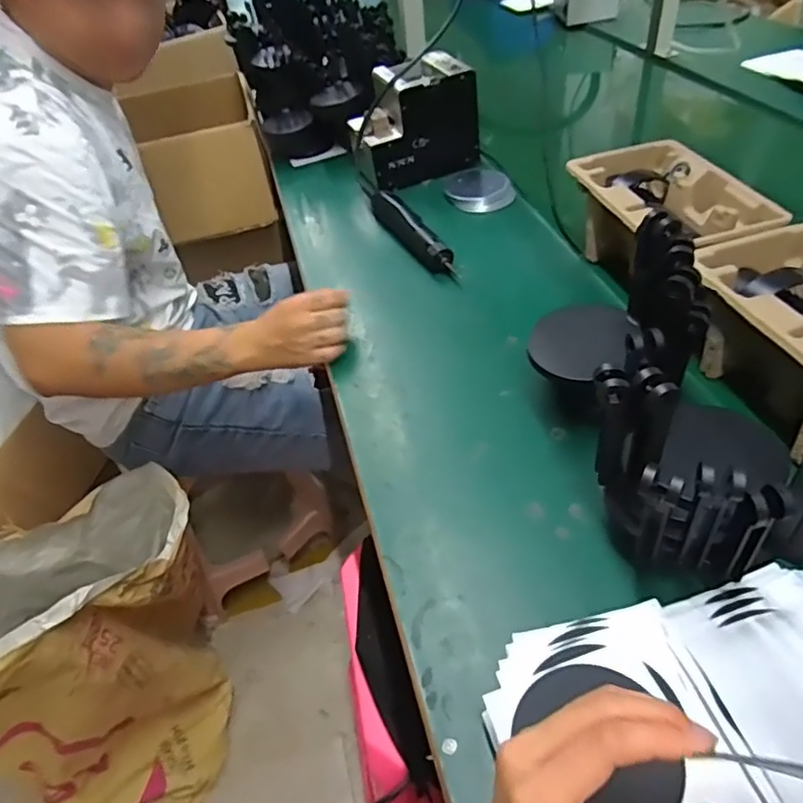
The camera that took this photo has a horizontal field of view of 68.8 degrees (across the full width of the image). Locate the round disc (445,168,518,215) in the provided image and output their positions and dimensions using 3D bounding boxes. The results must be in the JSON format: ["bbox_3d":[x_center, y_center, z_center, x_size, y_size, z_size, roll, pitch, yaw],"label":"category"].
[{"bbox_3d":[0.118,-0.325,0.894,0.090,0.026,0.104,-8,48,-3],"label":"round disc"}]

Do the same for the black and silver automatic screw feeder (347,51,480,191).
[{"bbox_3d":[0.014,-0.442,0.922,0.186,0.140,0.130,-18,49,-13],"label":"black and silver automatic screw feeder"}]

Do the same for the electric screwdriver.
[{"bbox_3d":[0.005,-0.250,0.821,0.037,0.034,0.241,-20,50,-14],"label":"electric screwdriver"}]

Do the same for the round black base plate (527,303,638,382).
[{"bbox_3d":[0.164,-0.055,0.537,0.087,0.005,0.074,5,75,11],"label":"round black base plate"}]

